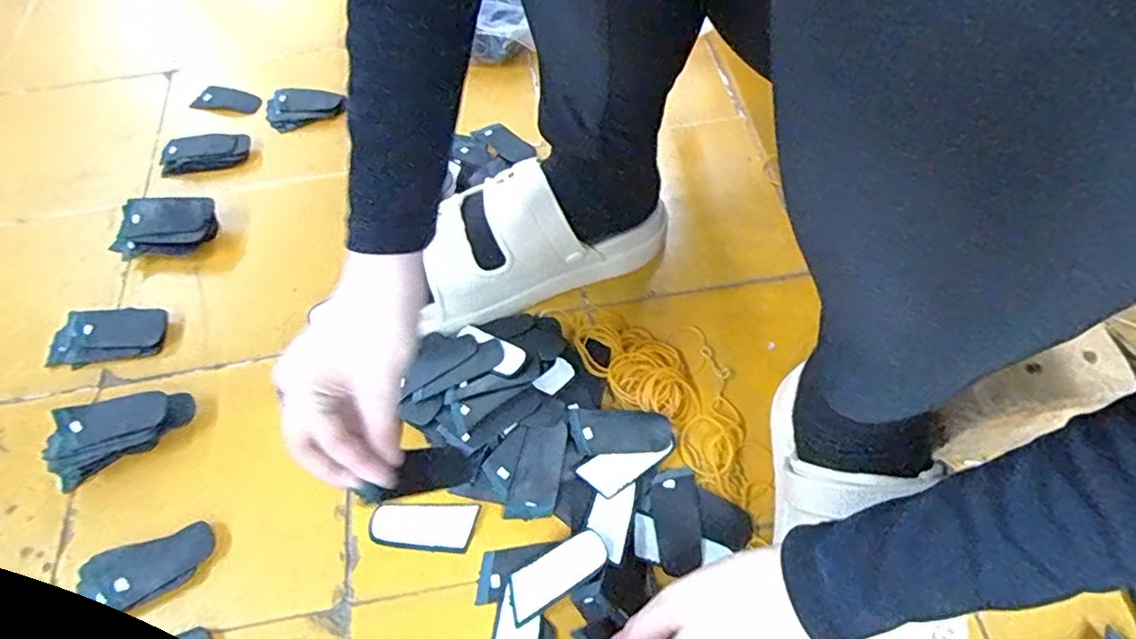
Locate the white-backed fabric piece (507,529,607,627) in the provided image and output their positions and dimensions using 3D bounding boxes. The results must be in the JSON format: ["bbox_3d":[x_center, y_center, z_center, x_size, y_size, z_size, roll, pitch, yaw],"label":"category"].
[{"bbox_3d":[-0.009,0.167,0.411,0.074,0.004,0.029,-37,58,2],"label":"white-backed fabric piece"}]

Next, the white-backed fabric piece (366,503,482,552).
[{"bbox_3d":[-0.101,0.145,0.435,0.072,0.004,0.031,4,73,-5],"label":"white-backed fabric piece"}]

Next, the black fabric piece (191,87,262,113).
[{"bbox_3d":[-0.374,-0.242,0.683,0.076,0.004,0.033,12,60,8],"label":"black fabric piece"}]

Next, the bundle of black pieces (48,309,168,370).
[{"bbox_3d":[-0.381,0.013,0.513,0.091,0.014,0.045,-7,59,-3],"label":"bundle of black pieces"}]

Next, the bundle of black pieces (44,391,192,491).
[{"bbox_3d":[-0.333,0.081,0.459,0.099,0.034,0.042,-25,62,-13],"label":"bundle of black pieces"}]

